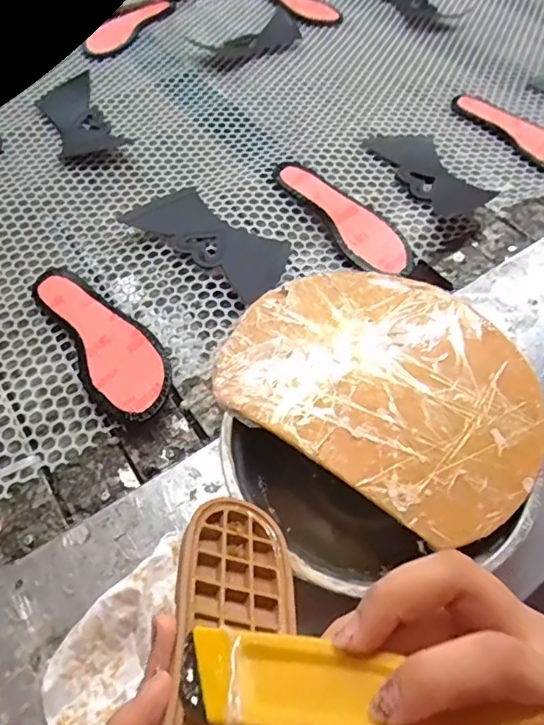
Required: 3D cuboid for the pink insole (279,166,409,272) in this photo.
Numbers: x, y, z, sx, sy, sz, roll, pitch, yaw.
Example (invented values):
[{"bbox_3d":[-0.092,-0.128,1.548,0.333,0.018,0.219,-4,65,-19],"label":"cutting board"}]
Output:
[{"bbox_3d":[0.083,-0.177,0.638,0.061,0.021,0.208,-35,63,-22],"label":"pink insole"}]

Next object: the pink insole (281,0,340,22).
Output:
[{"bbox_3d":[0.049,-0.700,1.007,0.062,0.007,0.203,-34,62,-22],"label":"pink insole"}]

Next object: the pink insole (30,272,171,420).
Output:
[{"bbox_3d":[-0.173,-0.024,0.530,0.075,0.026,0.222,-35,63,-22],"label":"pink insole"}]

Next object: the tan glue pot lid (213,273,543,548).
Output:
[{"bbox_3d":[0.090,0.007,0.405,0.234,0.007,0.186,31,61,19],"label":"tan glue pot lid"}]

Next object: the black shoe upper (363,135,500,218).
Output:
[{"bbox_3d":[0.213,-0.261,0.706,0.099,0.008,0.184,-22,59,-15],"label":"black shoe upper"}]

